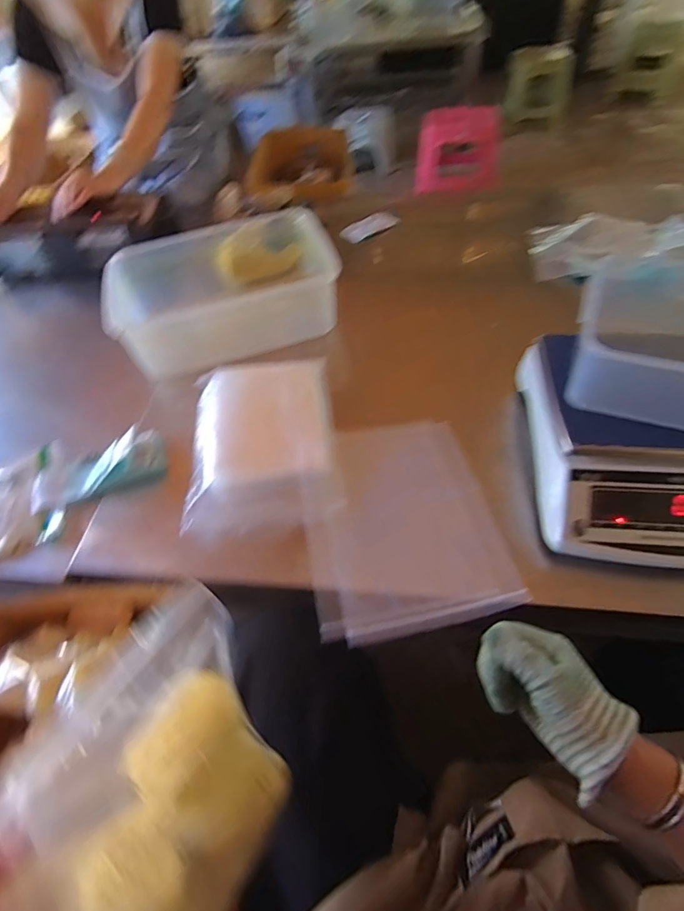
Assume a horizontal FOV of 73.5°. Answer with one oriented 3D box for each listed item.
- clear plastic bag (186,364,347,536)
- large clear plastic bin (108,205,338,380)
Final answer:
[{"bbox_3d":[-0.111,-0.026,0.638,0.199,0.060,0.263,-8,53,-1],"label":"clear plastic bag"},{"bbox_3d":[-0.208,-0.303,0.844,0.362,0.134,0.260,-12,53,-4],"label":"large clear plastic bin"}]

